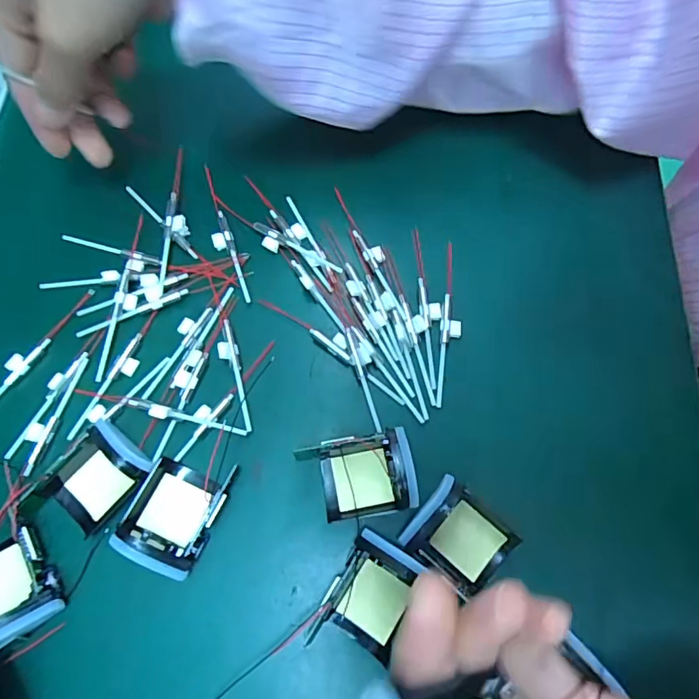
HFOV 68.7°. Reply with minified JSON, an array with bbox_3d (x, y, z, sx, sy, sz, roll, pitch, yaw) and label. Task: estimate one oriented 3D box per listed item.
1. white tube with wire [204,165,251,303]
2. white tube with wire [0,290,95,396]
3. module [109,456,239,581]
[{"bbox_3d":[-0.071,-0.065,0.282,0.010,0.004,0.089,-19,71,-6],"label":"white tube with wire"},{"bbox_3d":[-0.165,0.003,0.258,0.011,0.004,0.091,32,72,12],"label":"white tube with wire"},{"bbox_3d":[-0.079,0.072,0.228,0.038,0.023,0.047,21,72,8],"label":"module"}]

